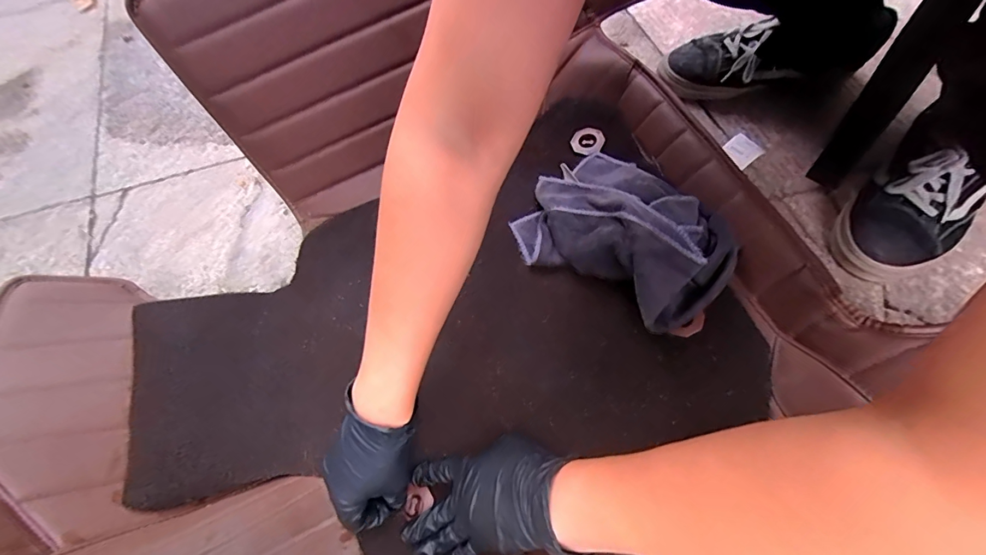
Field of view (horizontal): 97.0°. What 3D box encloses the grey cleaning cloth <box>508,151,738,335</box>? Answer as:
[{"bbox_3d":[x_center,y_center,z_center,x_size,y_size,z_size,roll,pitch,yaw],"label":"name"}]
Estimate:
[{"bbox_3d":[0.143,-0.057,0.466,0.217,0.070,0.161,36,70,17],"label":"grey cleaning cloth"}]

